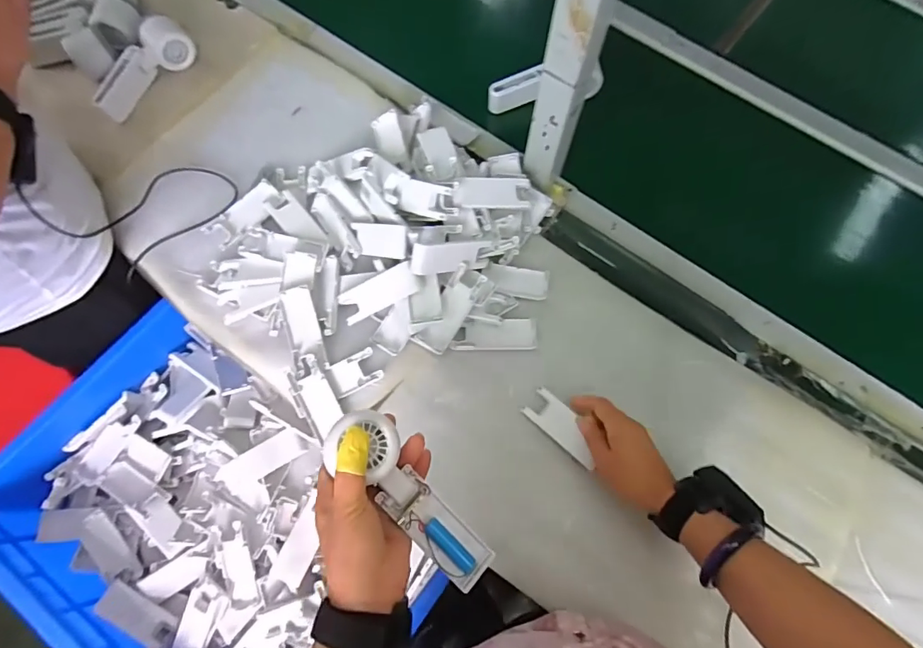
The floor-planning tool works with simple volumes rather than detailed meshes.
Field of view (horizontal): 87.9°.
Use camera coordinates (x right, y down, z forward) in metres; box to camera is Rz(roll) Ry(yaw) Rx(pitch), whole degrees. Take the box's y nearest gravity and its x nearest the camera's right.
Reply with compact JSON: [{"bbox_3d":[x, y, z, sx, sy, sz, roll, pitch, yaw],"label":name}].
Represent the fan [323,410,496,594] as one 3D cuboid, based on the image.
[{"bbox_3d":[-0.043,0.142,0.387,0.051,0.025,0.168,-38,99,-12],"label":"fan"}]

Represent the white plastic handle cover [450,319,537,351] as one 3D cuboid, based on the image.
[{"bbox_3d":[0.041,0.013,0.582,0.100,0.007,0.037,-1,72,-1],"label":"white plastic handle cover"}]

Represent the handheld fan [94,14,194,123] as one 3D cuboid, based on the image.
[{"bbox_3d":[-0.463,-0.370,0.696,0.054,0.052,0.164,35,75,10],"label":"handheld fan"}]

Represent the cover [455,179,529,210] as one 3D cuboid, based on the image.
[{"bbox_3d":[0.039,-0.162,0.593,0.094,0.020,0.042,-3,72,-2],"label":"cover"}]

